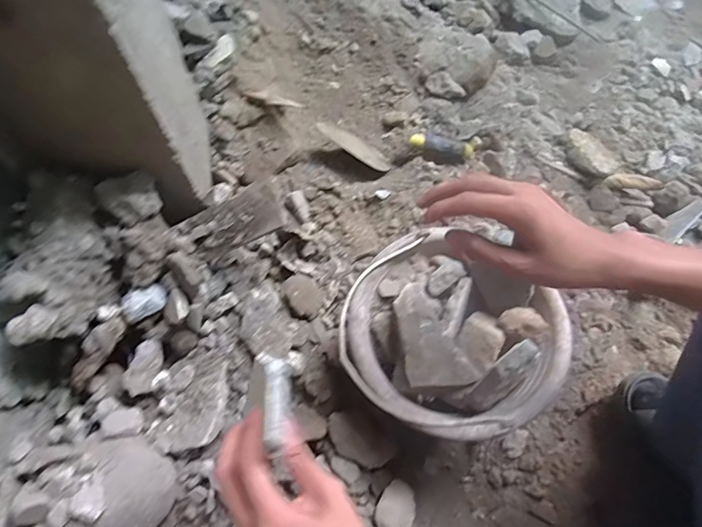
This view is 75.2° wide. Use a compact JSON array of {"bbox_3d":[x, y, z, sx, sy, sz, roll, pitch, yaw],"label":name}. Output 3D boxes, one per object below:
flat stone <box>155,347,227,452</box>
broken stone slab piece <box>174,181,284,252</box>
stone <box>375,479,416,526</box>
[{"bbox_3d":[-0.181,0.168,0.558,0.065,0.020,0.125,25,68,7],"label":"flat stone"},{"bbox_3d":[-0.150,-0.048,0.564,0.134,0.012,0.071,-27,71,11],"label":"broken stone slab piece"},{"bbox_3d":[0.057,0.311,0.581,0.048,0.058,0.059,36,70,11],"label":"stone"}]

